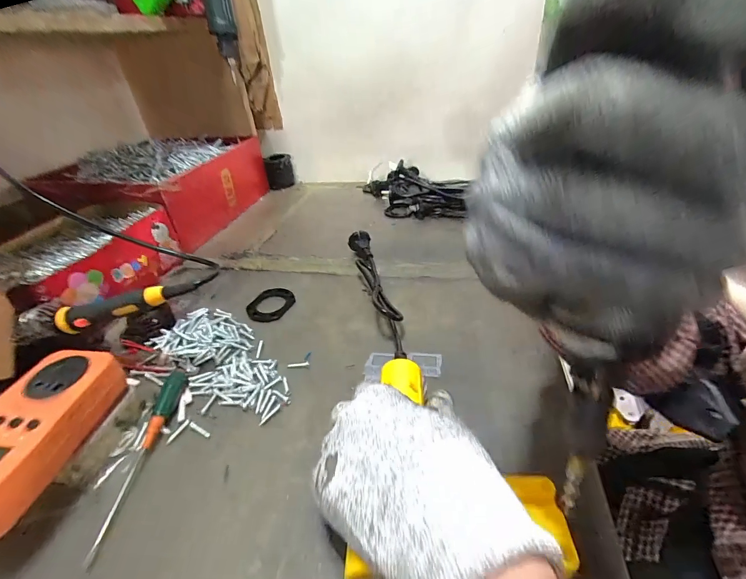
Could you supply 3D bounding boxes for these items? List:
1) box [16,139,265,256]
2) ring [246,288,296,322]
[{"bbox_3d":[-0.385,-0.198,0.681,0.261,0.120,0.302,4,36,12],"label":"box"},{"bbox_3d":[-0.125,0.017,0.441,0.052,0.004,0.060,6,36,15],"label":"ring"}]

